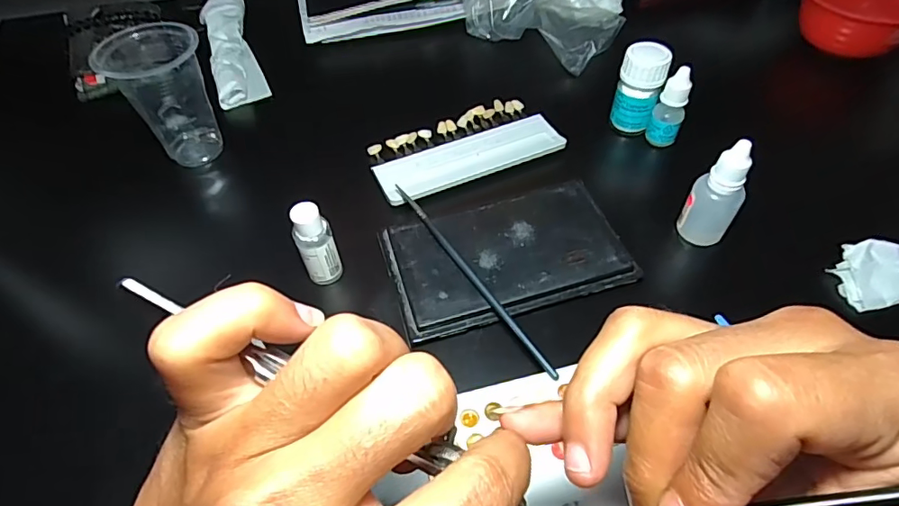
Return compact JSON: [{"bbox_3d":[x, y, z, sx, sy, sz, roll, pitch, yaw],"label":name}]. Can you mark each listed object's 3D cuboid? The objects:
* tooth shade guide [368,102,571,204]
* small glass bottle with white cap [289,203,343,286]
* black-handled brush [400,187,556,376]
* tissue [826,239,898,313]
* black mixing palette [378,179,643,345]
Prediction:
[{"bbox_3d":[0.011,-0.085,0.409,0.147,0.017,0.075,-23,55,-16],"label":"tooth shade guide"},{"bbox_3d":[-0.083,-0.005,0.320,0.022,0.058,0.018,-20,55,-14],"label":"small glass bottle with white cap"},{"bbox_3d":[0.011,0.012,0.324,0.006,0.005,0.170,-27,57,-19],"label":"black-handled brush"},{"bbox_3d":[0.266,0.012,0.320,0.040,0.018,0.040,-12,53,-8],"label":"tissue"},{"bbox_3d":[0.037,-0.001,0.338,0.151,0.009,0.086,-14,53,-10],"label":"black mixing palette"}]

